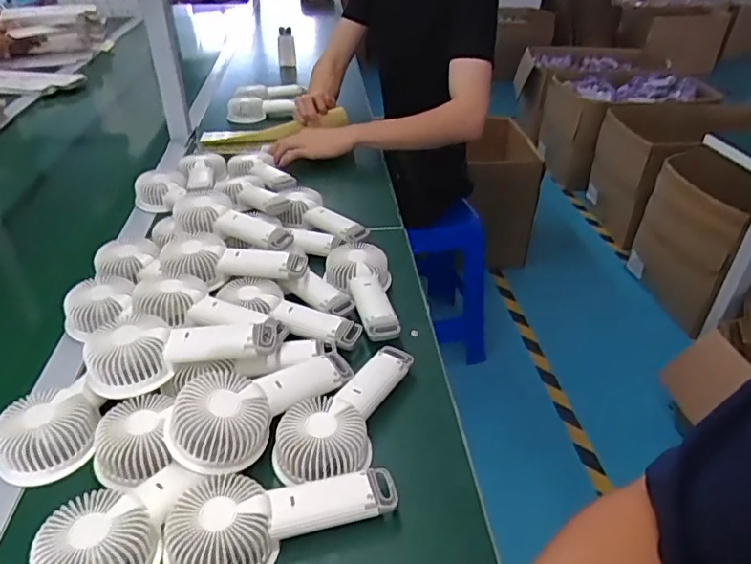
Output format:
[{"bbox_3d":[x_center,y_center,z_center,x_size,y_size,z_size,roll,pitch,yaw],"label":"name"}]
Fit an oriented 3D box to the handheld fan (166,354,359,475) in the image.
[{"bbox_3d":[-0.098,0.104,0.498,0.181,0.056,0.074,-21,40,-27],"label":"handheld fan"}]

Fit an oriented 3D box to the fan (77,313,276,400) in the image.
[{"bbox_3d":[-0.192,0.064,0.547,0.183,0.053,0.082,-13,37,-18],"label":"fan"}]

